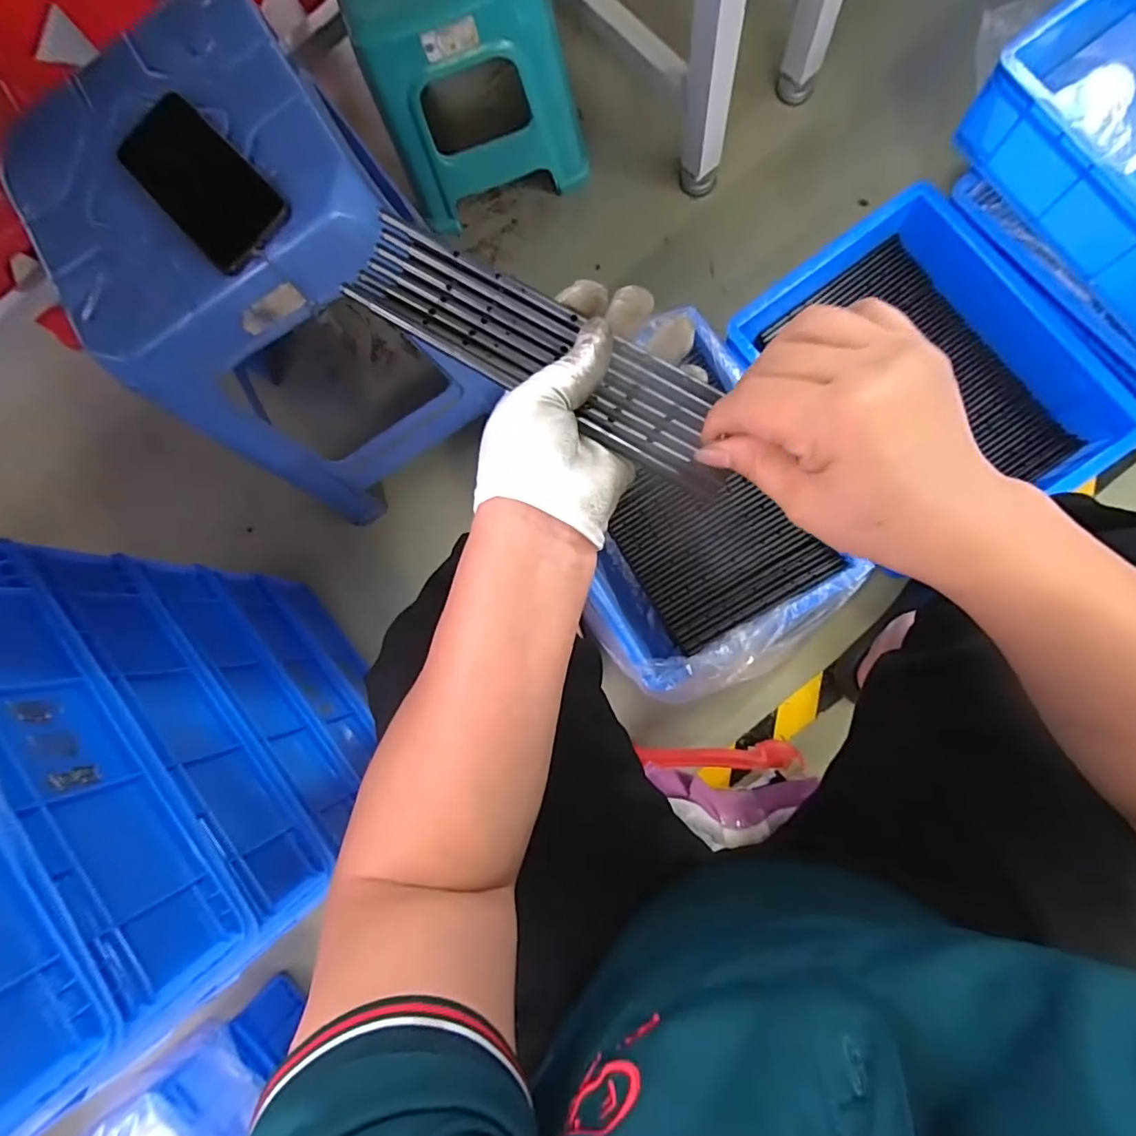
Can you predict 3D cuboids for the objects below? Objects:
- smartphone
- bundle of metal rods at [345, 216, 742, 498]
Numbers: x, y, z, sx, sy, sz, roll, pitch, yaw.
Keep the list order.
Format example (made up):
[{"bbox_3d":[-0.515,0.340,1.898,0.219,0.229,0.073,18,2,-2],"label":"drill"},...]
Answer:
[{"bbox_3d":[-0.281,-0.296,0.415,0.070,0.014,0.134,-44,87,1],"label":"smartphone"},{"bbox_3d":[-0.006,-0.113,0.292,0.218,0.009,0.052,29,90,-3],"label":"bundle of metal rods"}]

